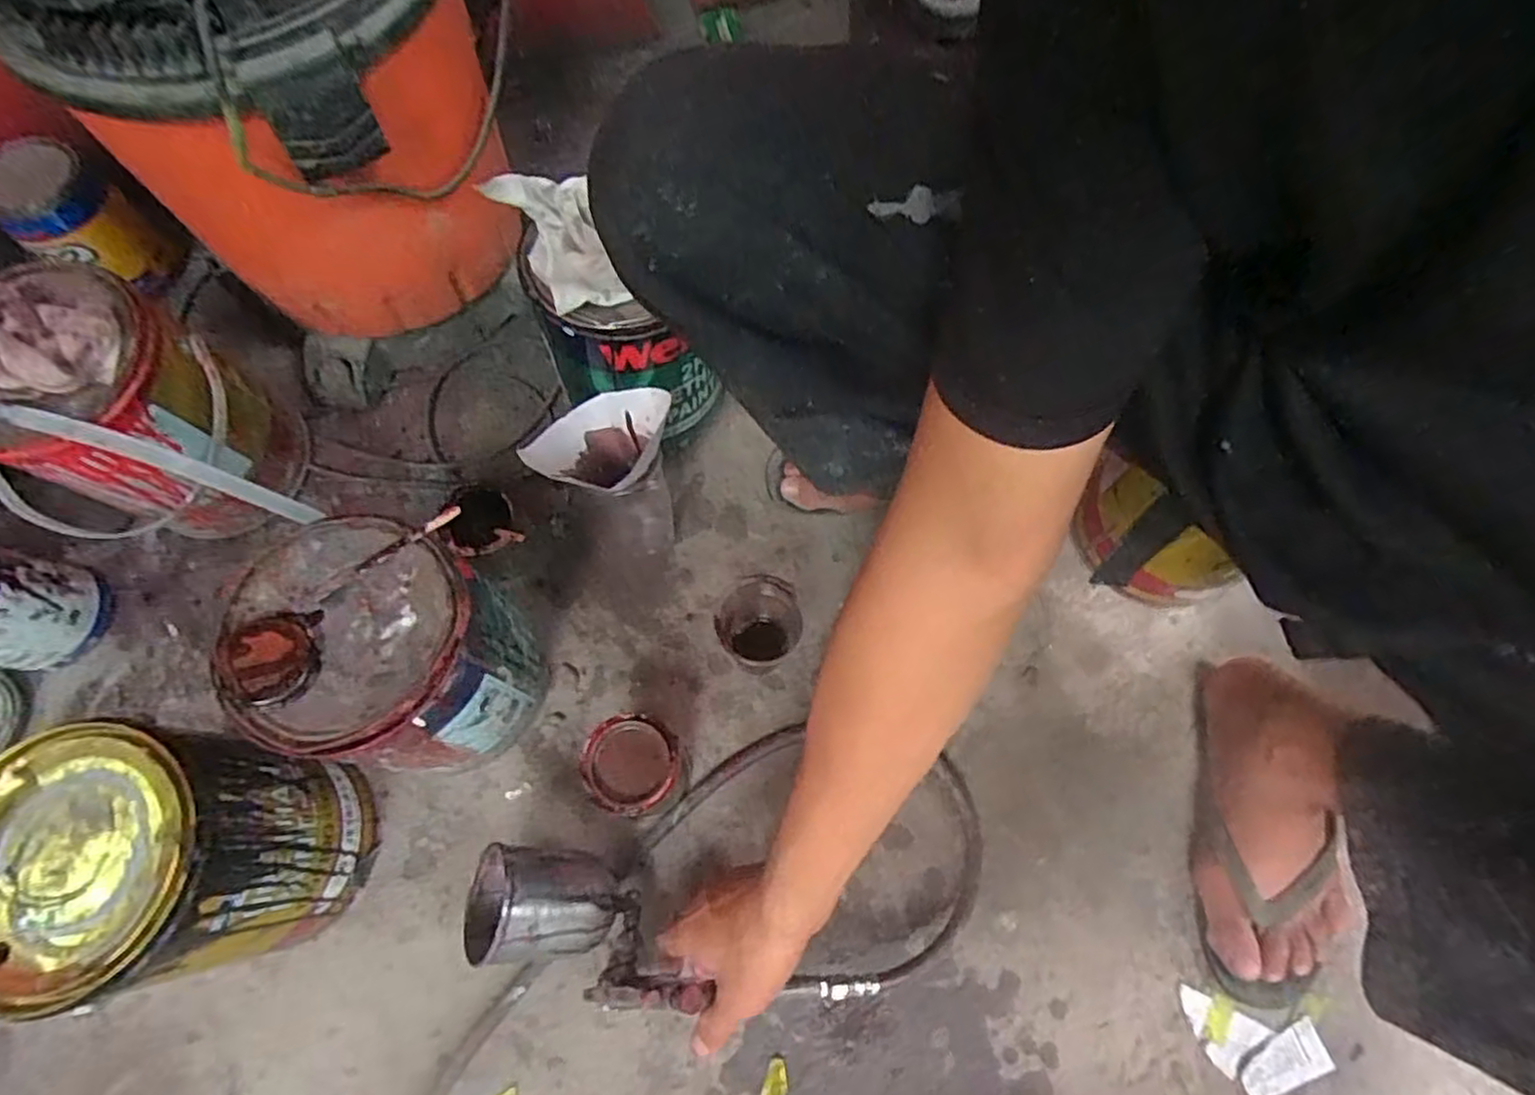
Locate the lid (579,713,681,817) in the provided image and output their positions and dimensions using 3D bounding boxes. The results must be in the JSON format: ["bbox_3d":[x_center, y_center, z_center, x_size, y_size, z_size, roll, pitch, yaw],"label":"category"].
[{"bbox_3d":[-0.103,0.163,0.546,0.069,0.010,0.070,0,69,0],"label":"lid"}]

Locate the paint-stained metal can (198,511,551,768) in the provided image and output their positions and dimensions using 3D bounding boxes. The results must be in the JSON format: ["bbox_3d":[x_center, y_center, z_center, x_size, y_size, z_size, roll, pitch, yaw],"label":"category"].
[{"bbox_3d":[-0.279,0.083,0.572,0.155,0.208,0.164,-16,70,-6],"label":"paint-stained metal can"}]

